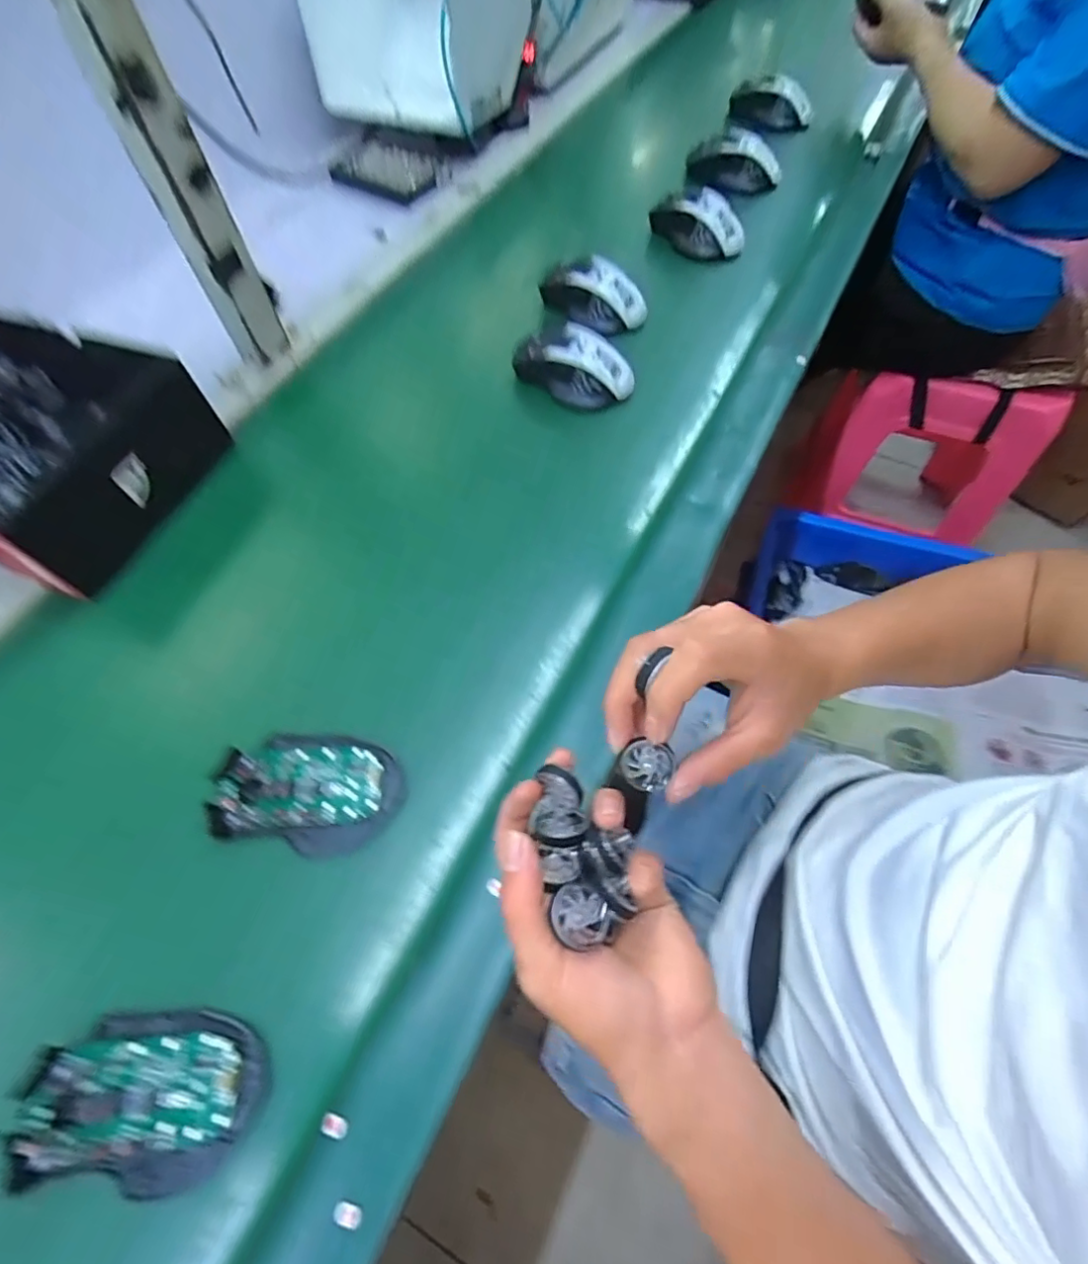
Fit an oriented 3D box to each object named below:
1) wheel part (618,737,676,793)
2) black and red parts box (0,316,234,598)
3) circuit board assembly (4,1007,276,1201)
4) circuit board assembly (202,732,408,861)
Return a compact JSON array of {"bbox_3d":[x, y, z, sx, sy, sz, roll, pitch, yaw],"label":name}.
[{"bbox_3d":[0.050,0.065,0.278,0.024,0.010,0.023,23,88,6],"label":"wheel part"},{"bbox_3d":[-0.442,-0.168,0.496,0.213,0.105,0.214,17,64,10],"label":"black and red parts box"},{"bbox_3d":[-0.204,0.236,0.288,0.115,0.021,0.071,3,63,3],"label":"circuit board assembly"},{"bbox_3d":[-0.150,0.099,0.360,0.113,0.025,0.072,9,63,6],"label":"circuit board assembly"}]

